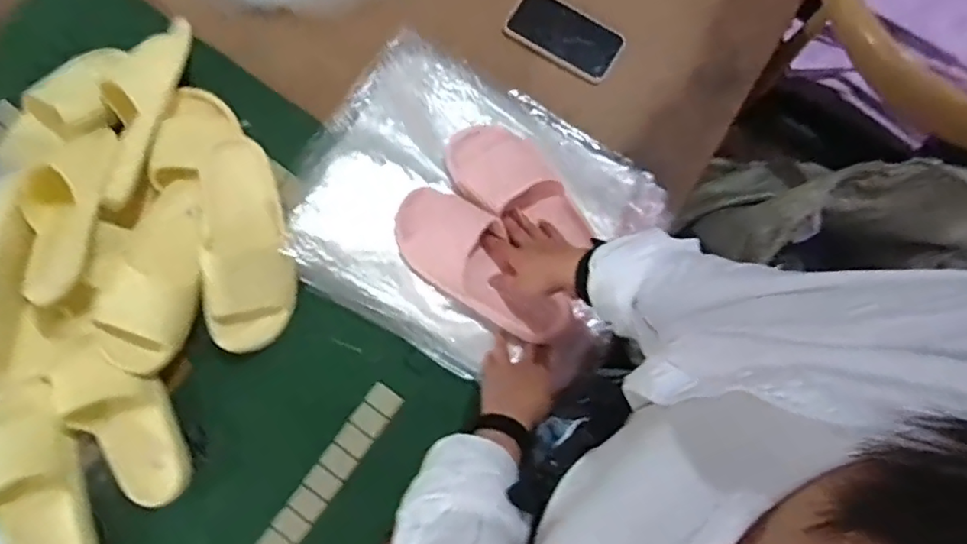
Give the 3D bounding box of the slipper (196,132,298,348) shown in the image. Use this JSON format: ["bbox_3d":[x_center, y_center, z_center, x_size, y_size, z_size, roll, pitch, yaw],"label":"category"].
[{"bbox_3d":[-0.292,-0.035,0.740,0.112,0.071,0.256,-2,78,0],"label":"slipper"}]

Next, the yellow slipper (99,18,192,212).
[{"bbox_3d":[-0.443,-0.206,0.759,0.092,0.067,0.258,10,79,2],"label":"yellow slipper"}]

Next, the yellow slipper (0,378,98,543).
[{"bbox_3d":[-0.524,0.257,0.708,0.097,0.062,0.252,-18,79,-4],"label":"yellow slipper"}]

